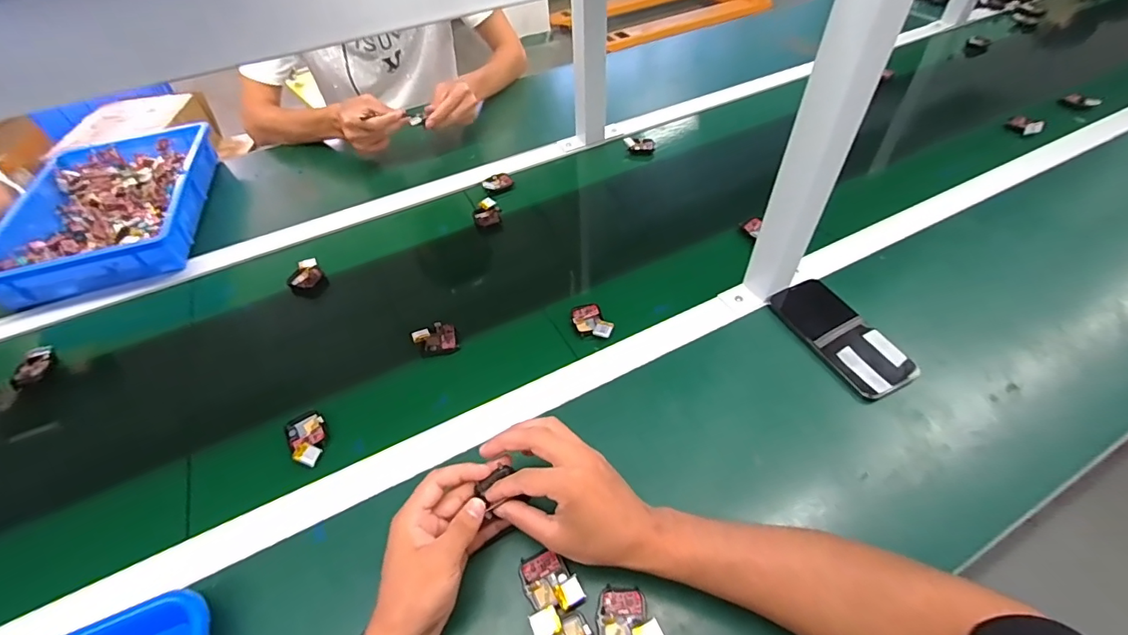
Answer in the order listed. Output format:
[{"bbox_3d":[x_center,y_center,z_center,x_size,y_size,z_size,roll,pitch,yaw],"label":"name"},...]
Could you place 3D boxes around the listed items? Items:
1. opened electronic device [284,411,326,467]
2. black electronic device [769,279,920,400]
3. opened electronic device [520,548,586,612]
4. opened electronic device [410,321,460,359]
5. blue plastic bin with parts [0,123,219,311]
[{"bbox_3d":[-0.267,0.125,0.499,0.036,0.014,0.062,-26,54,-17],"label":"opened electronic device"},{"bbox_3d":[0.317,0.018,0.551,0.073,0.019,0.157,-21,52,-14],"label":"black electronic device"},{"bbox_3d":[-0.012,0.222,0.404,0.041,0.017,0.050,-23,53,-15],"label":"opened electronic device"},{"bbox_3d":[-0.153,0.027,0.579,0.049,0.020,0.036,-18,52,-11],"label":"opened electronic device"},{"bbox_3d":[-0.710,-0.178,0.755,0.253,0.057,0.370,-15,51,-9],"label":"blue plastic bin with parts"}]

